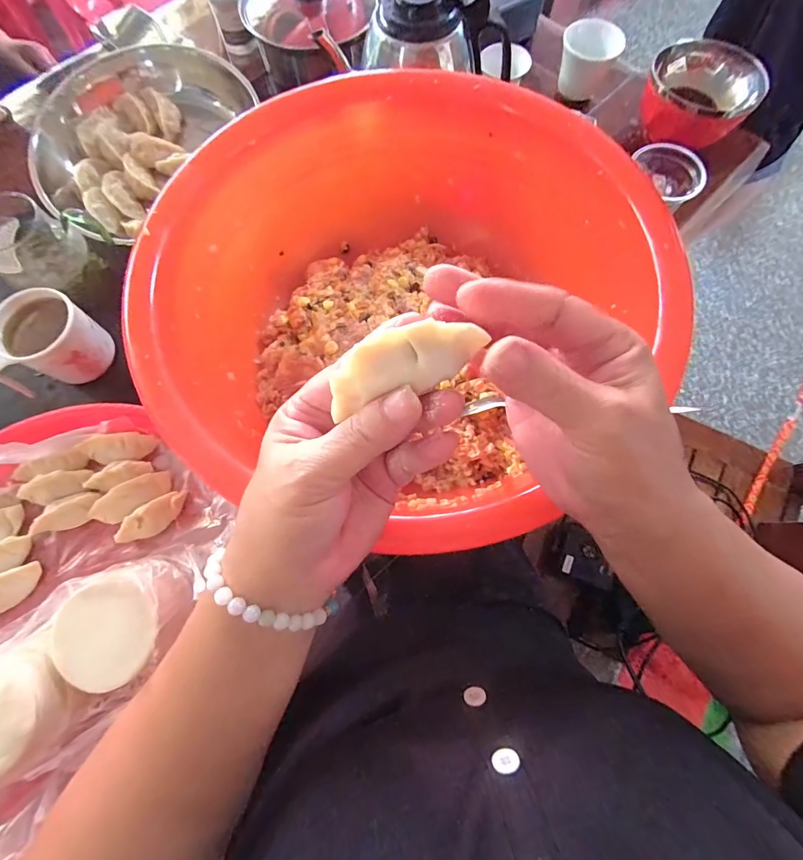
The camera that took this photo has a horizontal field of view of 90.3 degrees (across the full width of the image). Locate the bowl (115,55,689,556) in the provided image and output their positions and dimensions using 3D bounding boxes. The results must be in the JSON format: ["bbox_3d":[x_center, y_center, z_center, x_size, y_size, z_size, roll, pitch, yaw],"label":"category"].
[{"bbox_3d":[-0.003,-0.108,0.353,0.387,0.131,0.366,0,73,0],"label":"bowl"}]

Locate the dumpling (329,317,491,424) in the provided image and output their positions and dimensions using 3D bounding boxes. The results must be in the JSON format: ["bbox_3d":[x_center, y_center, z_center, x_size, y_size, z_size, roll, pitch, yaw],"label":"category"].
[{"bbox_3d":[-0.001,-0.030,0.169,0.066,0.022,0.026,-21,116,13],"label":"dumpling"}]

